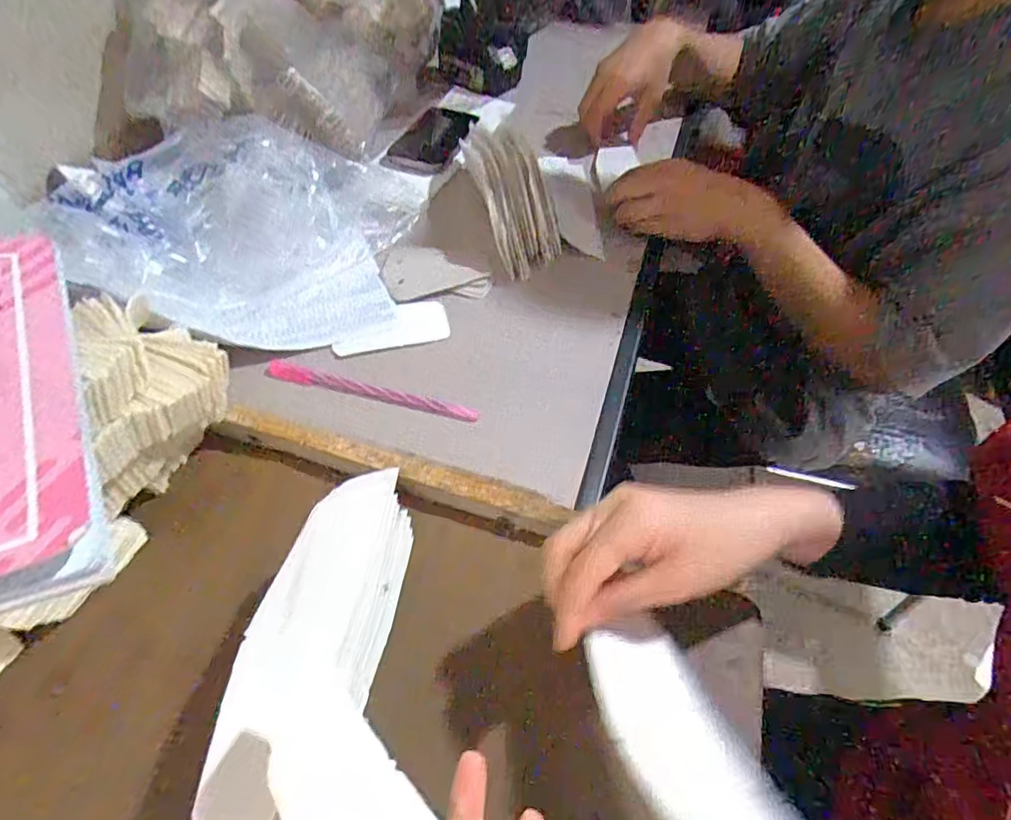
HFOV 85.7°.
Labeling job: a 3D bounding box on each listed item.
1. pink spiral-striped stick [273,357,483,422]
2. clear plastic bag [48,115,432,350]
[{"bbox_3d":[-0.110,-0.016,0.445,0.179,0.006,0.016,13,54,8],"label":"pink spiral-striped stick"},{"bbox_3d":[-0.243,-0.181,0.510,0.281,0.093,0.239,3,53,0],"label":"clear plastic bag"}]

